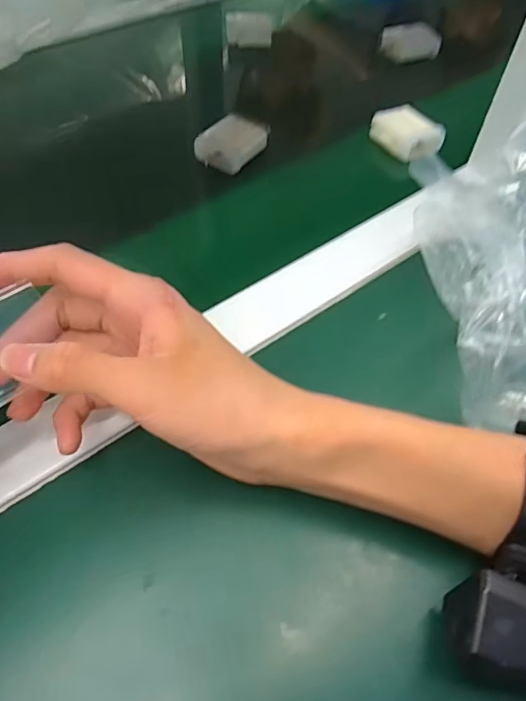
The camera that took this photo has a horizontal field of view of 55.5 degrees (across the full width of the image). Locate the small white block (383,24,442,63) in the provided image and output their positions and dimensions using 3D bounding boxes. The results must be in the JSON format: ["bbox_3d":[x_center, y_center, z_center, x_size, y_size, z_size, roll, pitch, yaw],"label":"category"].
[{"bbox_3d":[0.156,-0.324,0.525,0.060,0.029,0.022,14,55,7],"label":"small white block"}]

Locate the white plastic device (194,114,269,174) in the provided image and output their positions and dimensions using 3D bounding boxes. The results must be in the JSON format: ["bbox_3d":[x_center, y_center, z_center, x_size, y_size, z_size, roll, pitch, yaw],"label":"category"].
[{"bbox_3d":[-0.026,-0.170,0.408,0.042,0.016,0.053,33,59,19],"label":"white plastic device"}]

